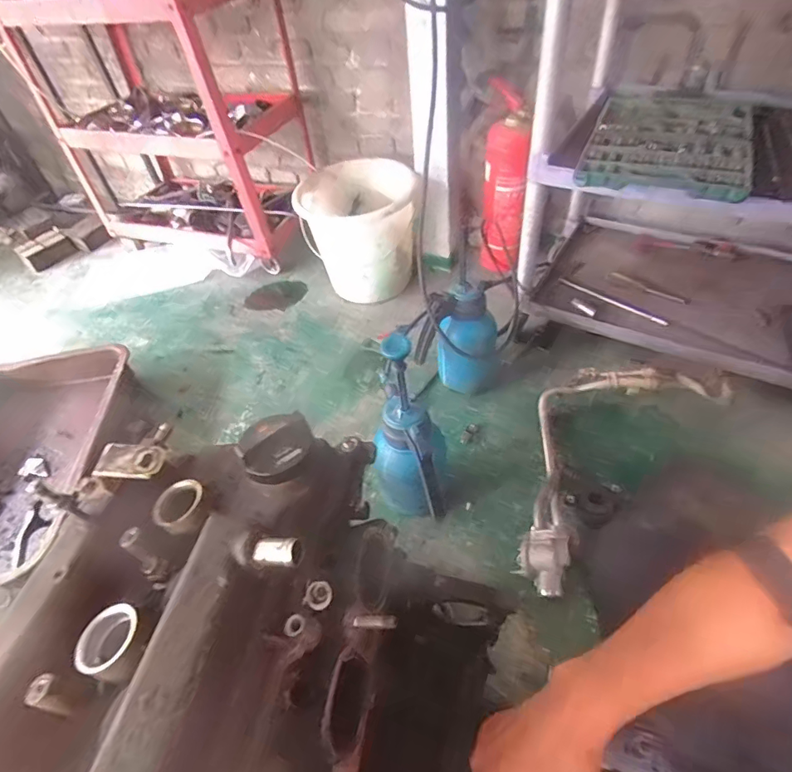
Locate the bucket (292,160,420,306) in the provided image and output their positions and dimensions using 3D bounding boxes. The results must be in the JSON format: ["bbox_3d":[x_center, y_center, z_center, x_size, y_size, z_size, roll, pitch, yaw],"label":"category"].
[{"bbox_3d":[-0.105,-0.463,1.424,0.318,0.325,0.318,-3,47,4],"label":"bucket"}]

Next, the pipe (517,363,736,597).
[{"bbox_3d":[0.416,0.110,0.961,0.645,0.146,0.268,-36,54,-24],"label":"pipe"}]

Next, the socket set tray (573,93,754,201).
[{"bbox_3d":[0.519,-0.471,0.888,0.280,0.047,0.383,17,52,20],"label":"socket set tray"}]

